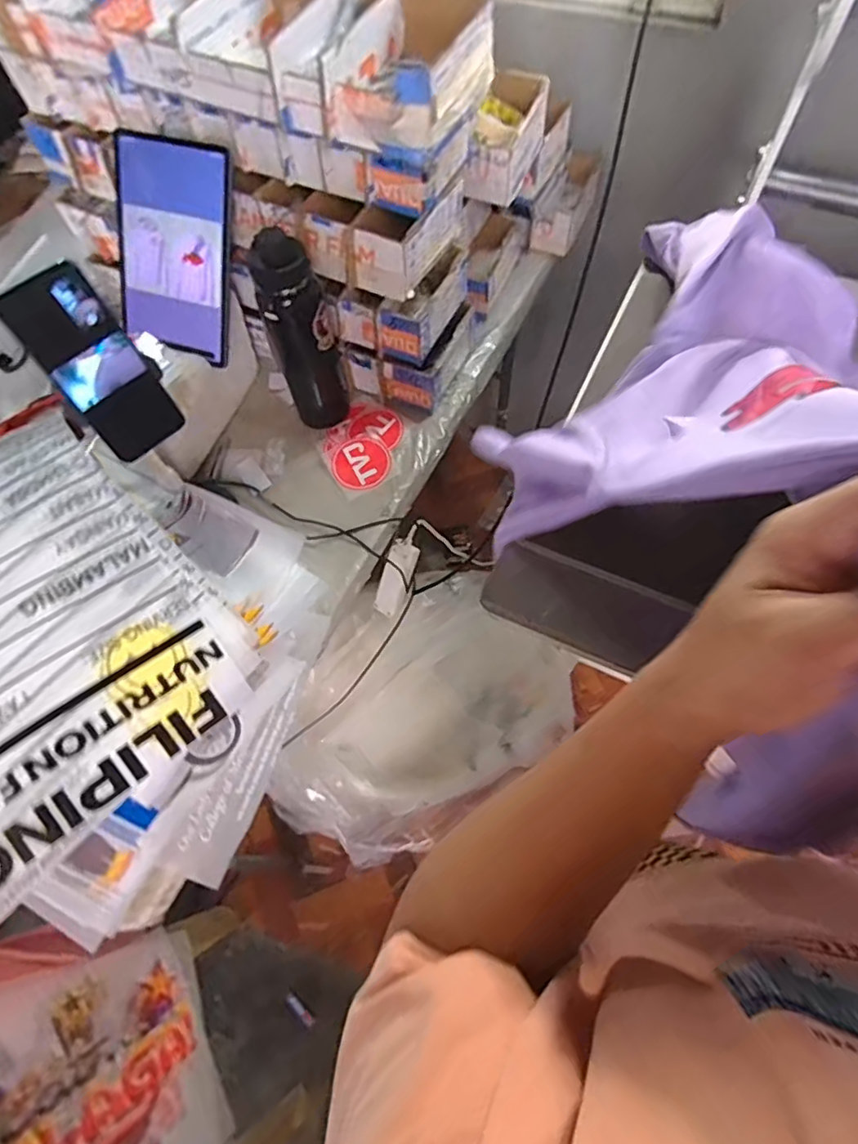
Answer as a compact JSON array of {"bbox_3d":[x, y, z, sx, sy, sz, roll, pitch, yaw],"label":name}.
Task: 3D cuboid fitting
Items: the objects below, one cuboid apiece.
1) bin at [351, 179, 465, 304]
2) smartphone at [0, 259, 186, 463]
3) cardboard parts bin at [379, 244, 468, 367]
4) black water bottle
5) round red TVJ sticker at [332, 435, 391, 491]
[{"bbox_3d":[-0.028,-0.431,0.716,0.088,0.076,0.154,22,67,12],"label":"bin"},{"bbox_3d":[-0.293,-0.180,0.508,0.072,0.165,0.009,-42,53,-17],"label":"smartphone"},{"bbox_3d":[-0.007,-0.369,0.781,0.076,0.072,0.154,21,67,12],"label":"cardboard parts bin"},{"bbox_3d":[-0.163,-0.304,0.740,0.084,0.264,0.063,-18,65,-6],"label":"black water bottle"},{"bbox_3d":[-0.097,-0.155,0.805,0.080,0.005,0.089,2,64,3],"label":"round red TVJ sticker"}]

